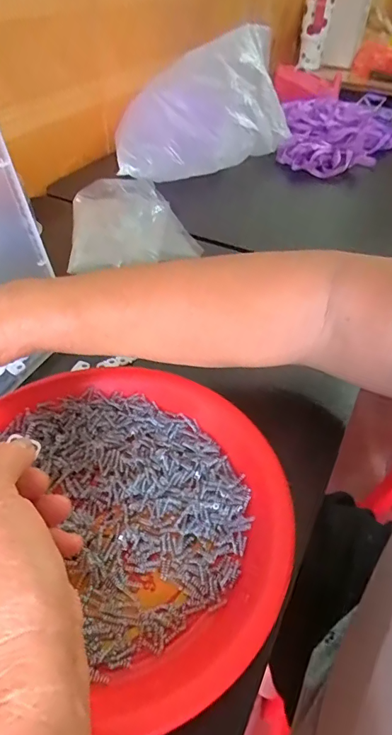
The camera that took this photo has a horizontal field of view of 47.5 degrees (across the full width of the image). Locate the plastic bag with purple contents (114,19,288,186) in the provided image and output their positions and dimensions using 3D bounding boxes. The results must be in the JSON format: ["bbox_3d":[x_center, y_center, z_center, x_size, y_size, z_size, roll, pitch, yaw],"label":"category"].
[{"bbox_3d":[0.024,-0.390,0.668,0.116,0.155,0.318,35,52,28],"label":"plastic bag with purple contents"}]

